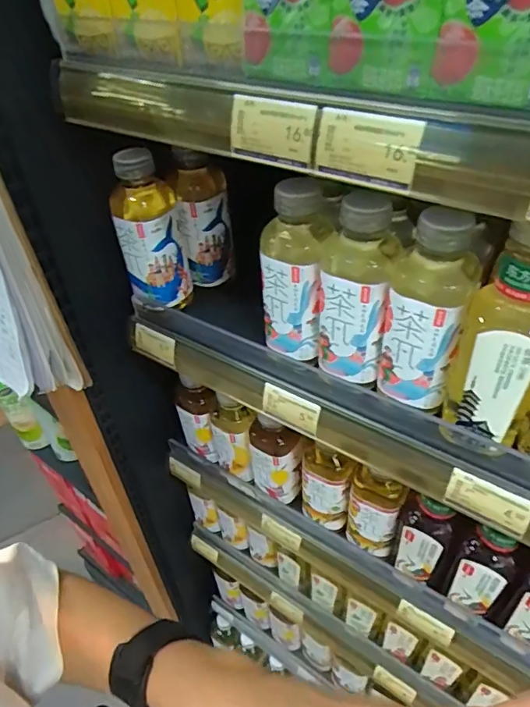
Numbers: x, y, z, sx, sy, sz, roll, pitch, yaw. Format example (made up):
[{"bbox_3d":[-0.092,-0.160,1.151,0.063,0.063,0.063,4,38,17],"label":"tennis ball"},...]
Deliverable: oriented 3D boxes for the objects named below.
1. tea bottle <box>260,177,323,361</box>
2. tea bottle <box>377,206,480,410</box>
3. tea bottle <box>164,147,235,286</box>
[{"bbox_3d":[0.025,-0.073,0.460,0.060,0.165,0.056,-5,41,-1],"label":"tea bottle"},{"bbox_3d":[0.135,-0.038,0.405,0.061,0.168,0.060,12,44,18],"label":"tea bottle"},{"bbox_3d":[-0.073,-0.165,0.590,0.074,0.154,0.064,-18,43,-16],"label":"tea bottle"}]

